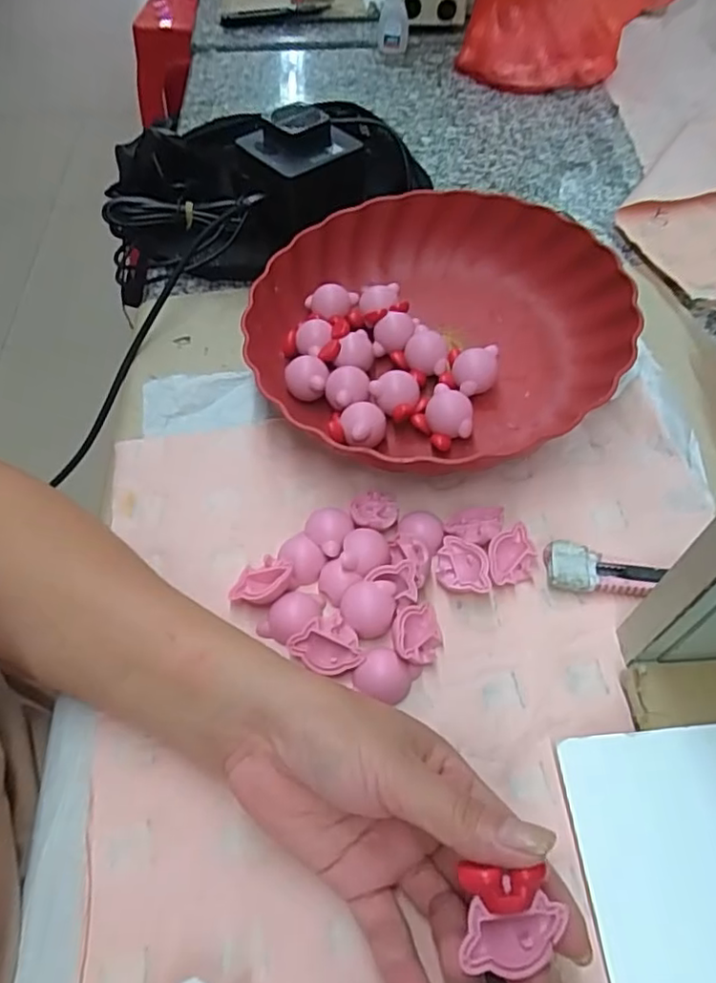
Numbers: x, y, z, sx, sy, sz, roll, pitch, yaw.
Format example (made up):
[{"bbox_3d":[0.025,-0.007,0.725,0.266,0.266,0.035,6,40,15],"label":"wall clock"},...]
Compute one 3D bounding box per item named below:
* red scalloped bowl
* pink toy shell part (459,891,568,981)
[{"bbox_3d":[0.049,-0.119,0.423,0.242,0.053,0.231,0,55,1],"label":"red scalloped bowl"},{"bbox_3d":[0.052,0.152,0.214,0.033,0.011,0.023,2,55,2],"label":"pink toy shell part"}]

